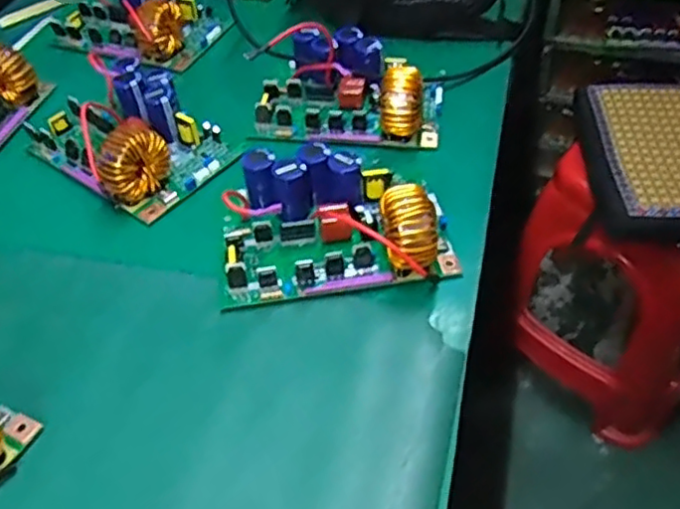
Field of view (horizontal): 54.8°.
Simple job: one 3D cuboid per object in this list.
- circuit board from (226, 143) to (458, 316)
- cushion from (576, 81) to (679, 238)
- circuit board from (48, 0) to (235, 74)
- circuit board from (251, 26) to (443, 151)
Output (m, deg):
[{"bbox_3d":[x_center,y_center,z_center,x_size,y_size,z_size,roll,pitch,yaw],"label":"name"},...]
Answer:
[{"bbox_3d":[-0.004,-0.033,0.548,0.188,0.065,0.130,-4,47,-1],"label":"circuit board"},{"bbox_3d":[0.498,-0.157,0.989,0.244,0.043,0.326,1,47,4],"label":"cushion"},{"bbox_3d":[-0.249,-0.300,0.814,0.192,0.068,0.136,19,50,19],"label":"circuit board"},{"bbox_3d":[0.013,-0.178,0.683,0.188,0.059,0.132,8,48,10],"label":"circuit board"}]

